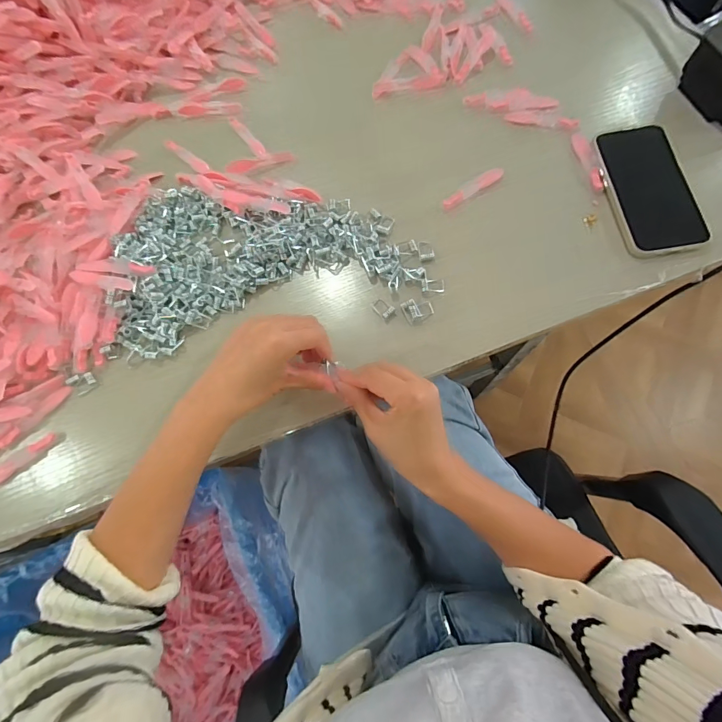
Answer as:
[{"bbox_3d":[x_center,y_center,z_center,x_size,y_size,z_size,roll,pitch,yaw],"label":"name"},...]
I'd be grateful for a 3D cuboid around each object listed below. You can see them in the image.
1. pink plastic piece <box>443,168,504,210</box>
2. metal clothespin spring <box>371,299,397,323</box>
[{"bbox_3d":[0.119,-0.185,0.420,0.075,0.008,0.016,-31,72,-5],"label":"pink plastic piece"},{"bbox_3d":[0.023,-0.052,0.388,0.015,0.004,0.026,-39,73,-7],"label":"metal clothespin spring"}]

